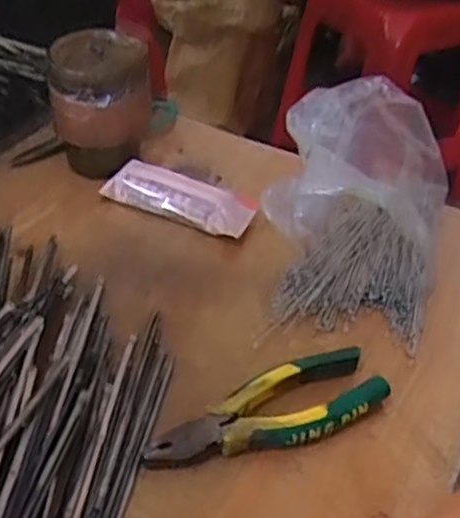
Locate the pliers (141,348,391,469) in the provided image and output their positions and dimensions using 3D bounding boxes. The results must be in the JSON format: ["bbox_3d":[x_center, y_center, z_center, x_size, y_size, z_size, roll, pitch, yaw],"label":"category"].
[{"bbox_3d":[0.024,0.095,0.442,0.155,0.020,0.053,-16,44,-25],"label":"pliers"}]

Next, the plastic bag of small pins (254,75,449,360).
[{"bbox_3d":[0.099,-0.046,0.565,0.141,0.094,0.229,14,39,9],"label":"plastic bag of small pins"}]

